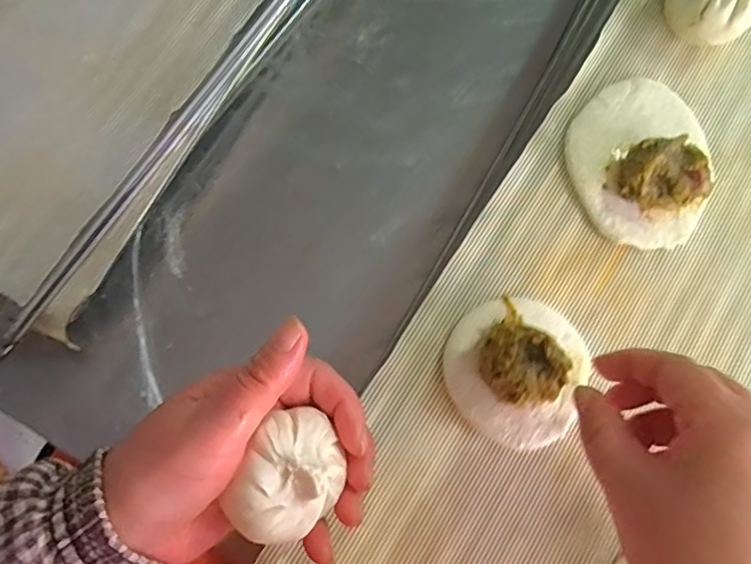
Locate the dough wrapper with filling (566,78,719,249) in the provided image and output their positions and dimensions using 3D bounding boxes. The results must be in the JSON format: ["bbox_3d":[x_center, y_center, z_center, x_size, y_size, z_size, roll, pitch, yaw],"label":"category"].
[{"bbox_3d":[0.163,-0.080,0.350,0.086,0.031,0.111,18,74,0],"label":"dough wrapper with filling"}]

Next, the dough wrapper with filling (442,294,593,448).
[{"bbox_3d":[0.079,0.042,0.303,0.075,0.035,0.079,1,73,-2],"label":"dough wrapper with filling"}]

